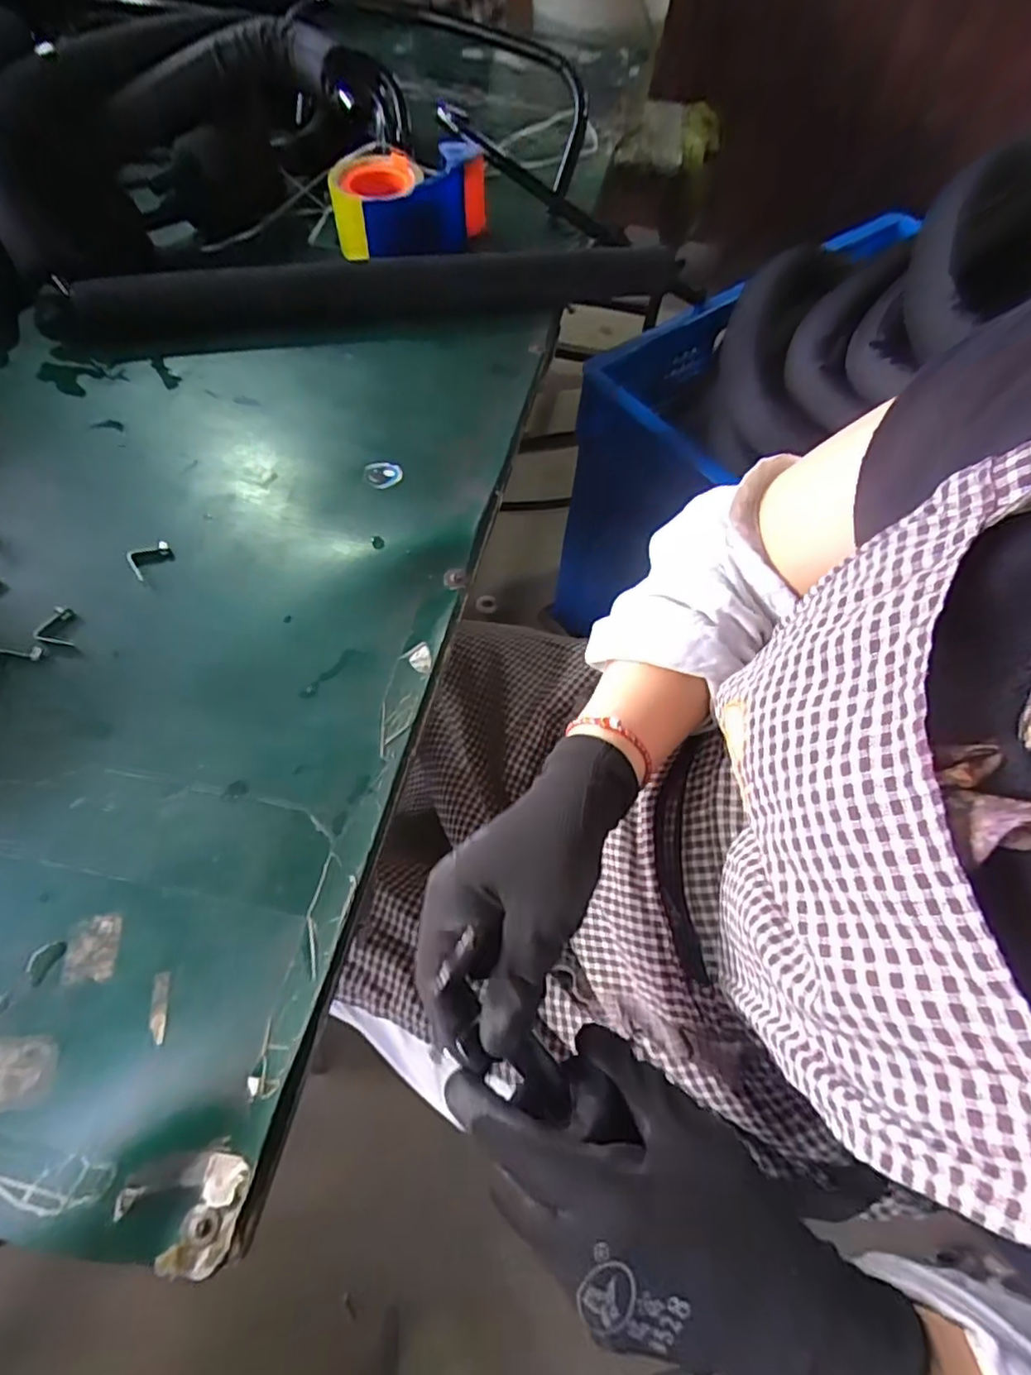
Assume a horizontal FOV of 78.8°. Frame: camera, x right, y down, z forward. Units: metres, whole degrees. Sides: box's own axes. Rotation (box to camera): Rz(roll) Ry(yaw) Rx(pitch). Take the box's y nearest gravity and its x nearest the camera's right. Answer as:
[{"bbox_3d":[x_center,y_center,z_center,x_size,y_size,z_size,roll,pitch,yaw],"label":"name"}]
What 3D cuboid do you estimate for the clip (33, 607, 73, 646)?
[{"bbox_3d":[-0.309,-0.042,0.427,0.028,0.004,0.029,11,61,2],"label":"clip"}]

